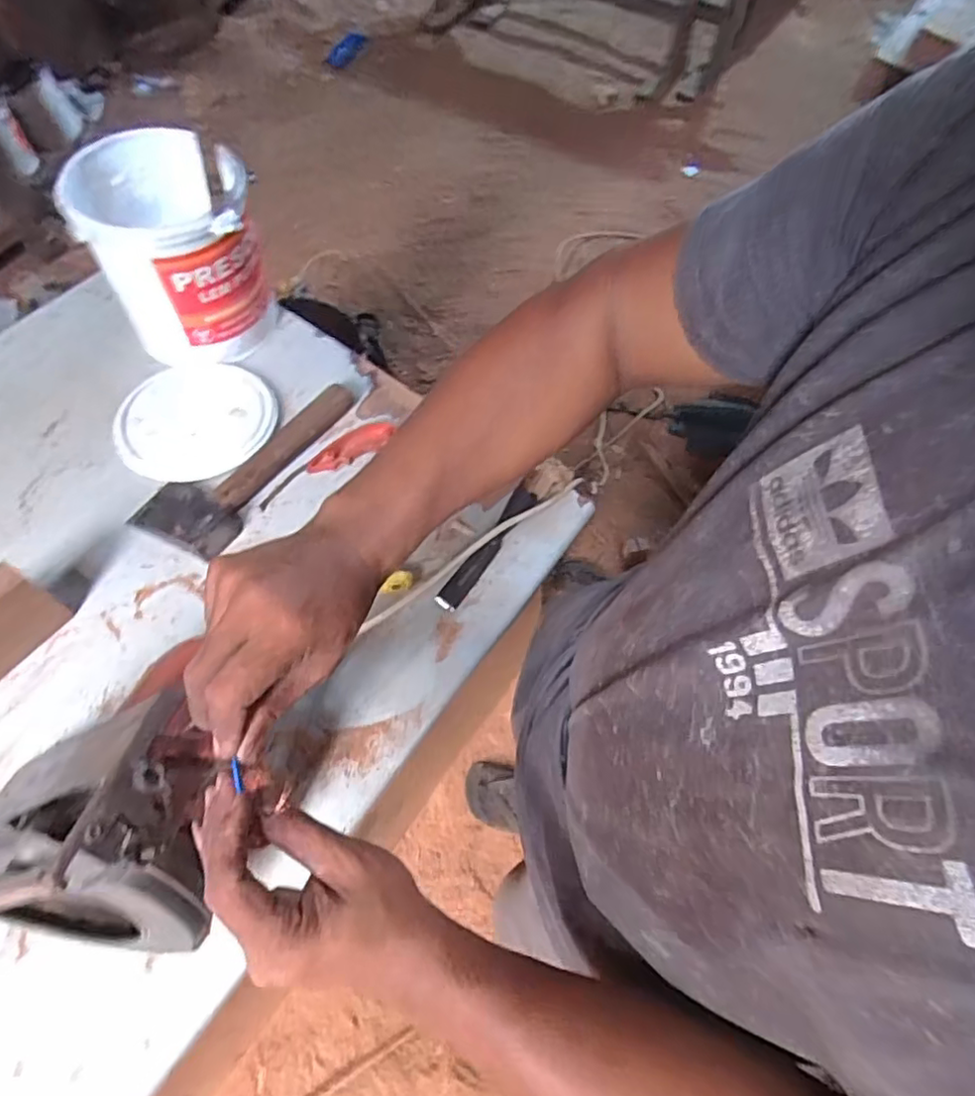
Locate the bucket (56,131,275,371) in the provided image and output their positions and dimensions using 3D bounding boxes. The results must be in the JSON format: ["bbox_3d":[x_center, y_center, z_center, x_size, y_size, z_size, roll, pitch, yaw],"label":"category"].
[{"bbox_3d":[-0.368,-0.349,0.740,0.180,0.197,0.186,1,65,-2],"label":"bucket"}]

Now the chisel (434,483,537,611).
[{"bbox_3d":[-0.001,-0.001,0.684,0.023,0.018,0.161,35,81,13],"label":"chisel"}]

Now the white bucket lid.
[{"bbox_3d":[-0.344,-0.159,0.733,0.170,0.023,0.173,1,65,-2],"label":"white bucket lid"}]

